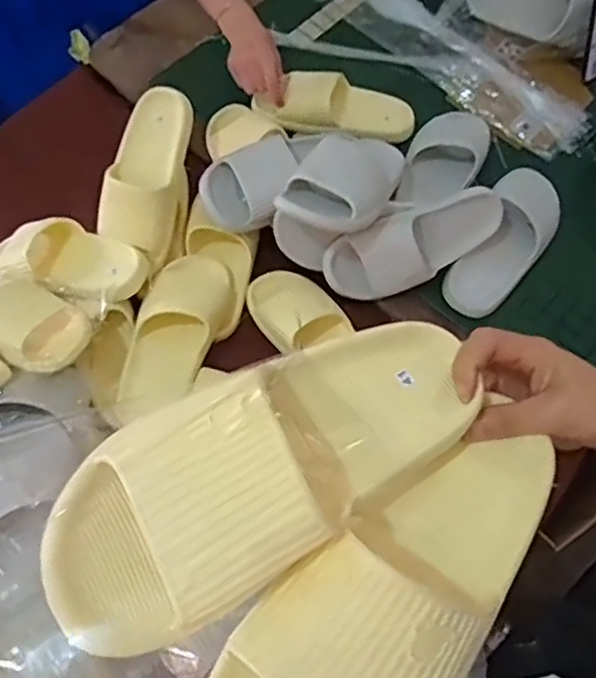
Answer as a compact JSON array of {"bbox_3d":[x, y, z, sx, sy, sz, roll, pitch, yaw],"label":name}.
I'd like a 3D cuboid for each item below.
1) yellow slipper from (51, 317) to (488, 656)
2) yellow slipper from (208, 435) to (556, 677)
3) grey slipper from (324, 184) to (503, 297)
[{"bbox_3d":[-0.007,0.056,0.347,0.249,0.069,0.101,-26,70,-30],"label":"yellow slipper"},{"bbox_3d":[0.061,0.133,0.345,0.238,0.076,0.089,-37,73,-30],"label":"yellow slipper"},{"bbox_3d":[0.168,-0.133,0.899,0.272,0.078,0.110,-21,113,-8],"label":"grey slipper"}]

